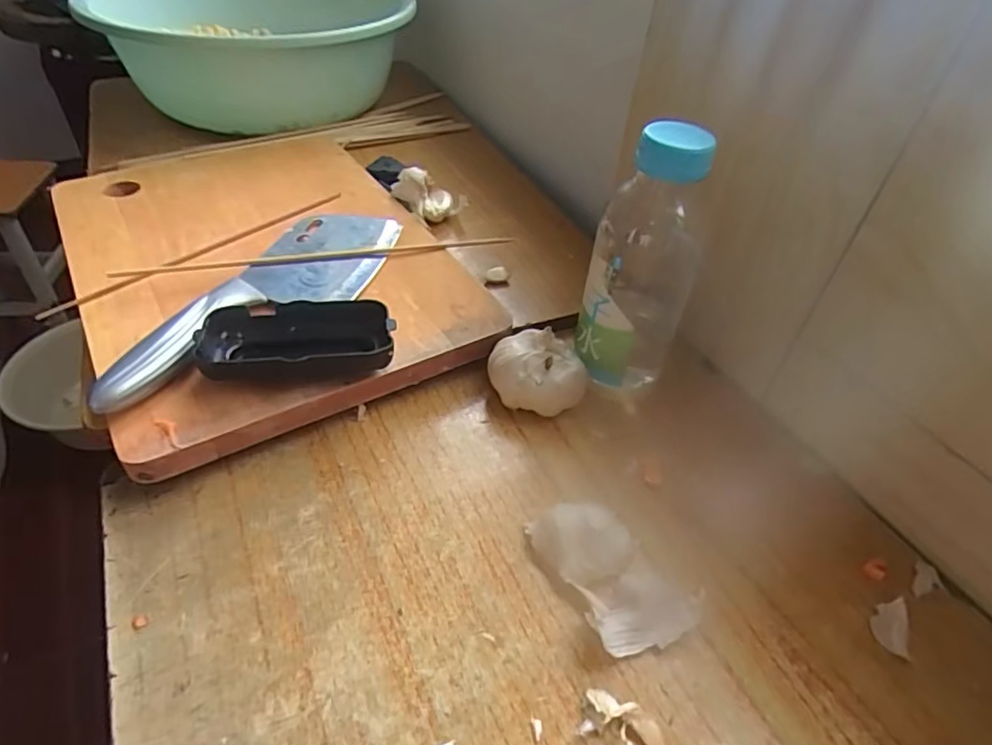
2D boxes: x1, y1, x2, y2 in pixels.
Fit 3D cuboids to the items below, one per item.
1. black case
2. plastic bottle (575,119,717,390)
[{"bbox_3d":[-0.112,-0.017,0.335,0.104,0.024,0.052,-4,45,-7],"label":"black case"},{"bbox_3d":[0.087,-0.062,0.347,0.058,0.159,0.047,16,46,12],"label":"plastic bottle"}]

